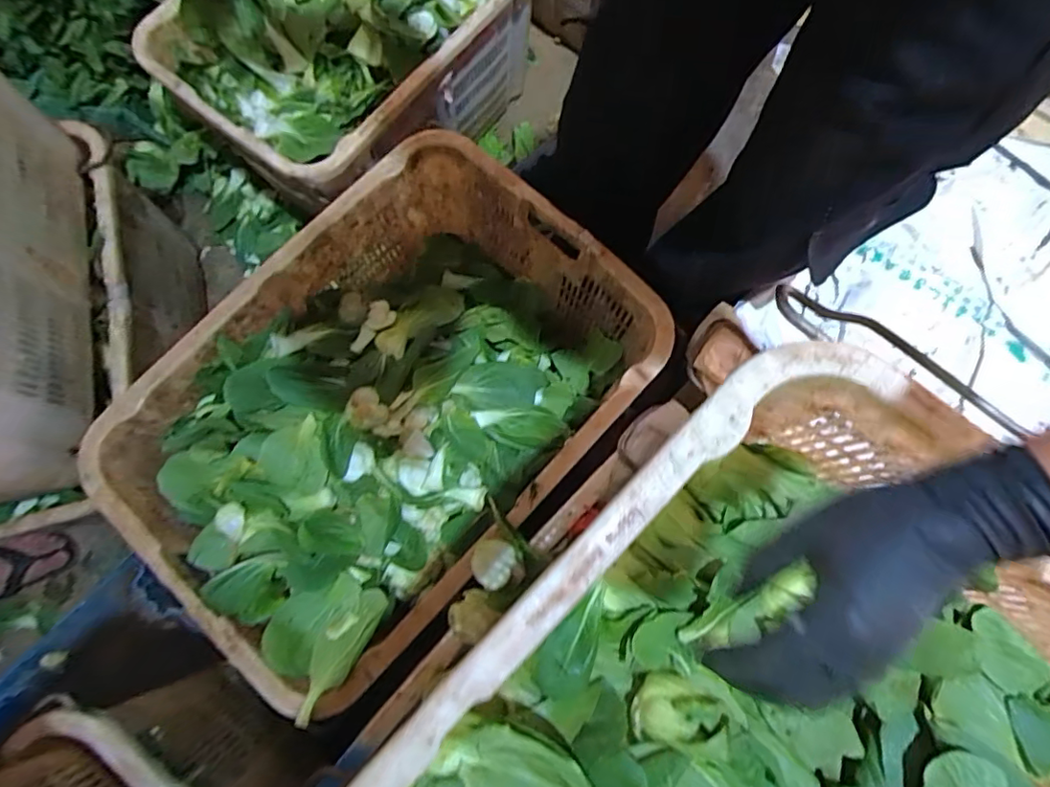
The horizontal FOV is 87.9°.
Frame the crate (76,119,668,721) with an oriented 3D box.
[{"bbox_3d":[-0.187,0.024,0.790,0.476,0.236,0.676,43,81,8],"label":"crate"}]

